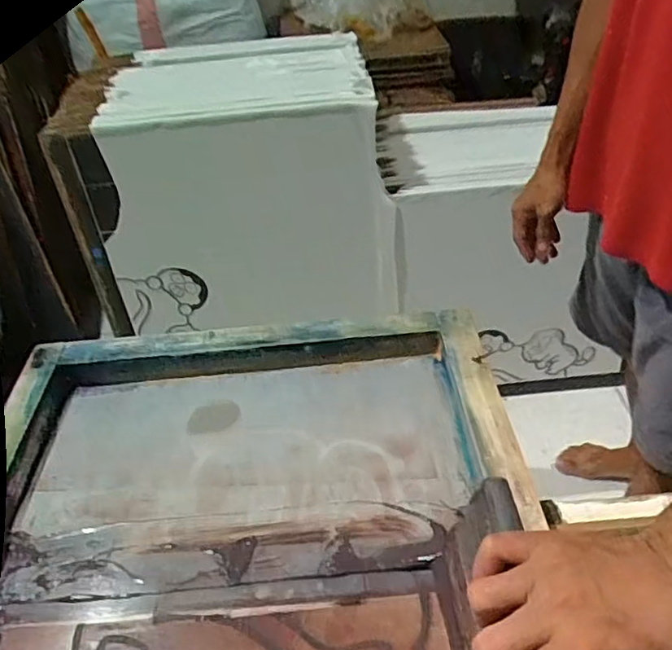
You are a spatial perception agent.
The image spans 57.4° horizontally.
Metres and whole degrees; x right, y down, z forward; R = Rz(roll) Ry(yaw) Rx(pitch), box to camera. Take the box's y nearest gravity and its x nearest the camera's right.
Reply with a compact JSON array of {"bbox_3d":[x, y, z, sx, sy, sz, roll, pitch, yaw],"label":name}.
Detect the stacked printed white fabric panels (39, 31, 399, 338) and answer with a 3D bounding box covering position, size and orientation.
[{"bbox_3d":[-0.186,-0.253,1.291,0.606,0.525,0.333,-1,42,7],"label":"stacked printed white fabric panels"}]

